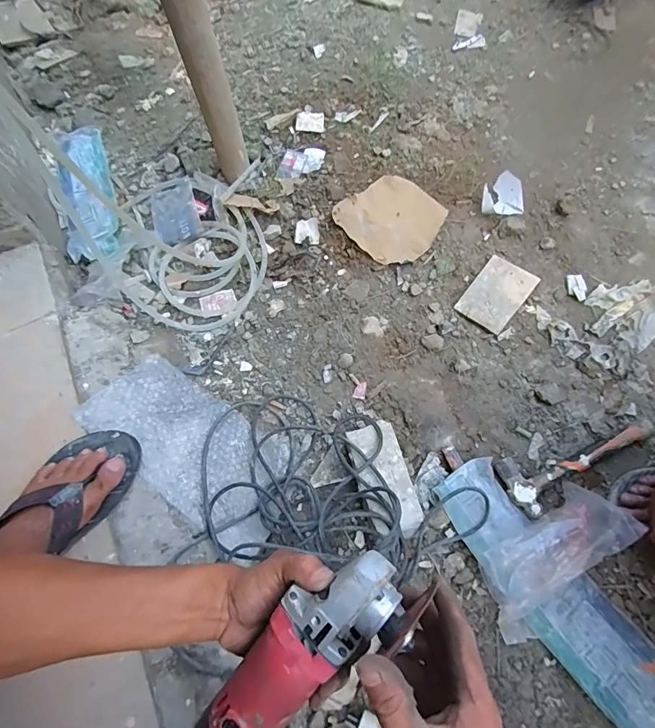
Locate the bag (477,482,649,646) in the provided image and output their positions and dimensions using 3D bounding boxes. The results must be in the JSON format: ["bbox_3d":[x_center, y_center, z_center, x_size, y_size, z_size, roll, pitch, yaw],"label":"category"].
[{"bbox_3d":[0.329,0.274,0.587,0.239,0.065,0.117,-32,68,-9],"label":"bag"}]

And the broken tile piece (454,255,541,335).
[{"bbox_3d":[0.325,-0.136,0.788,0.097,0.014,0.147,37,75,18],"label":"broken tile piece"}]

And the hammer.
[{"bbox_3d":[0.386,0.144,0.659,0.236,0.032,0.093,-30,68,-8],"label":"hammer"}]

